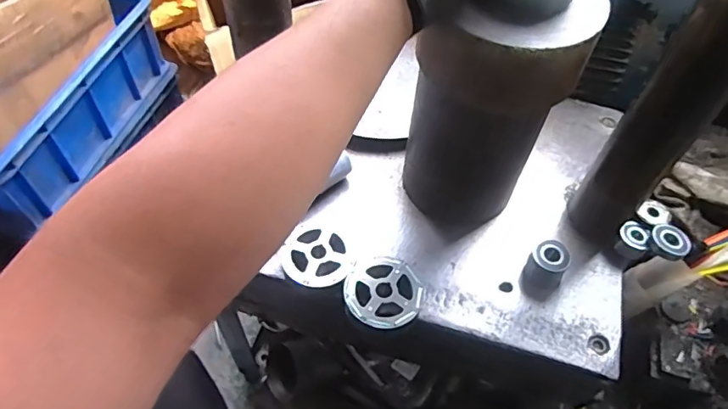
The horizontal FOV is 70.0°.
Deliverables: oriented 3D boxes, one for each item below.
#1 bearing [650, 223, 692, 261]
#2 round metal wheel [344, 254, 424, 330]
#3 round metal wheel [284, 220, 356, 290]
[{"bbox_3d":[0.325,0.039,0.551,0.038,0.017,0.036,38,61,22],"label":"bearing"},{"bbox_3d":[0.020,0.087,0.519,0.075,0.017,0.078,1,55,-2],"label":"round metal wheel"},{"bbox_3d":[-0.043,0.051,0.537,0.070,0.012,0.078,22,57,12],"label":"round metal wheel"}]

